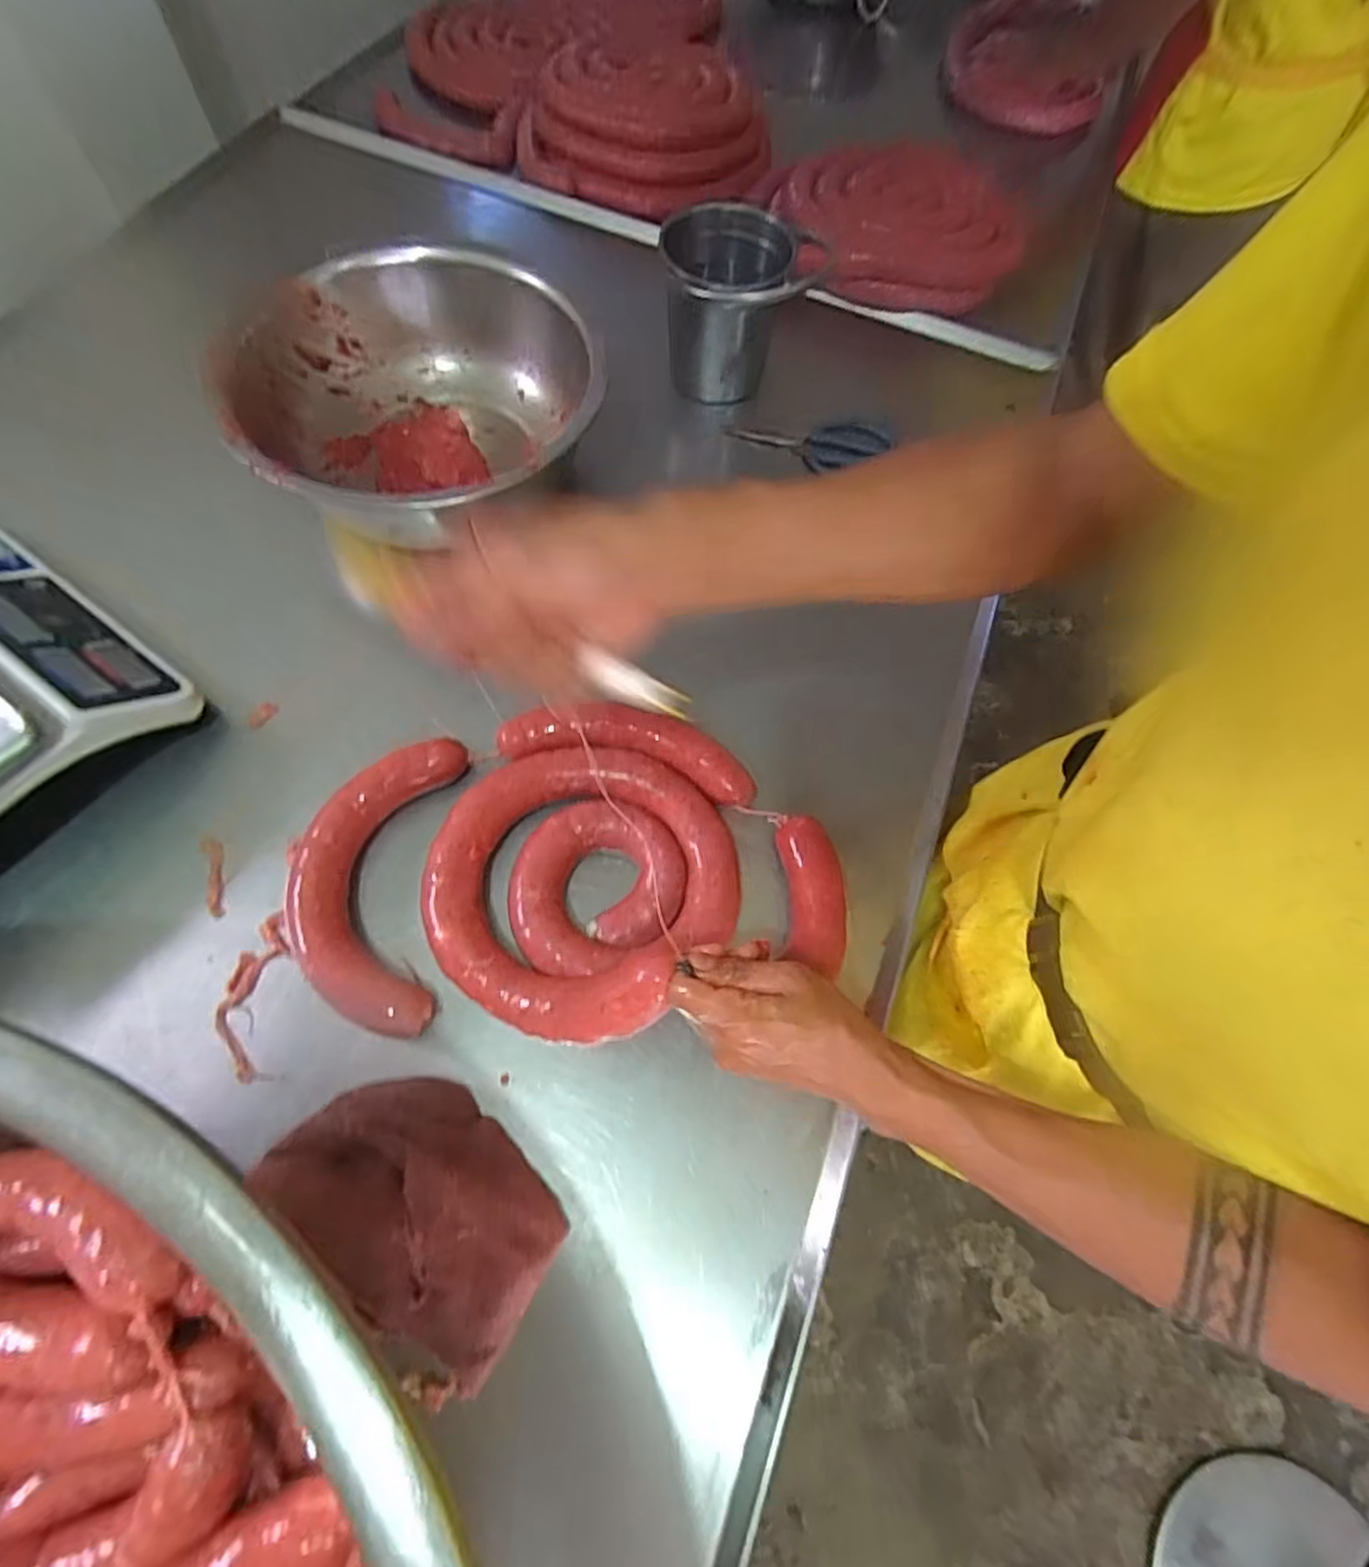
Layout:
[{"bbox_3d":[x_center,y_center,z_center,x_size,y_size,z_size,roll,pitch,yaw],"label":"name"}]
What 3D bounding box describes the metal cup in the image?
[{"bbox_3d":[0.043,-0.483,0.727,0.133,0.139,0.153,6,66,-1],"label":"metal cup"}]

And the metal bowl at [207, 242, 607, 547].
[{"bbox_3d":[-0.239,-0.343,0.666,0.326,0.132,0.313,-9,67,-7],"label":"metal bowl"}]

